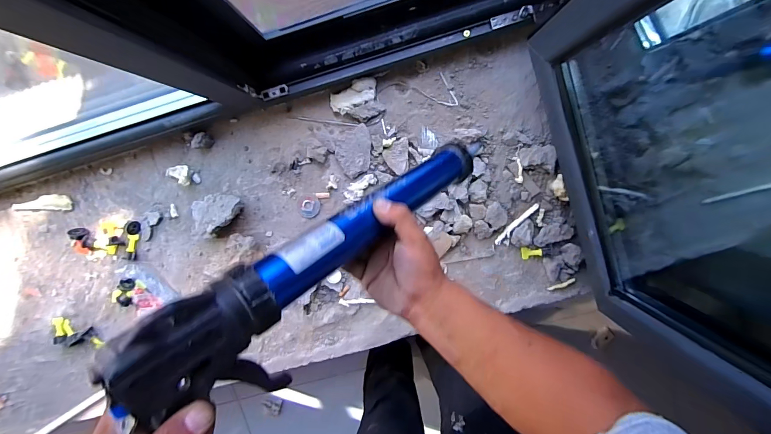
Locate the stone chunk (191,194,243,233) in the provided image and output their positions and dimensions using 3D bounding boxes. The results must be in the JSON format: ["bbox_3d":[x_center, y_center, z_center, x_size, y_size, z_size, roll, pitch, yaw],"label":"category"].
[{"bbox_3d":[-0.356,-0.004,0.748,0.119,0.058,0.083,-10,97,4],"label":"stone chunk"}]

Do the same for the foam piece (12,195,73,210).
[{"bbox_3d":[-0.765,-0.032,0.803,0.135,0.014,0.034,0,97,2],"label":"foam piece"}]

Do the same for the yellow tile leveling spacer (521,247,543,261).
[{"bbox_3d":[0.311,0.079,0.761,0.043,0.010,0.028,4,97,2],"label":"yellow tile leveling spacer"}]

